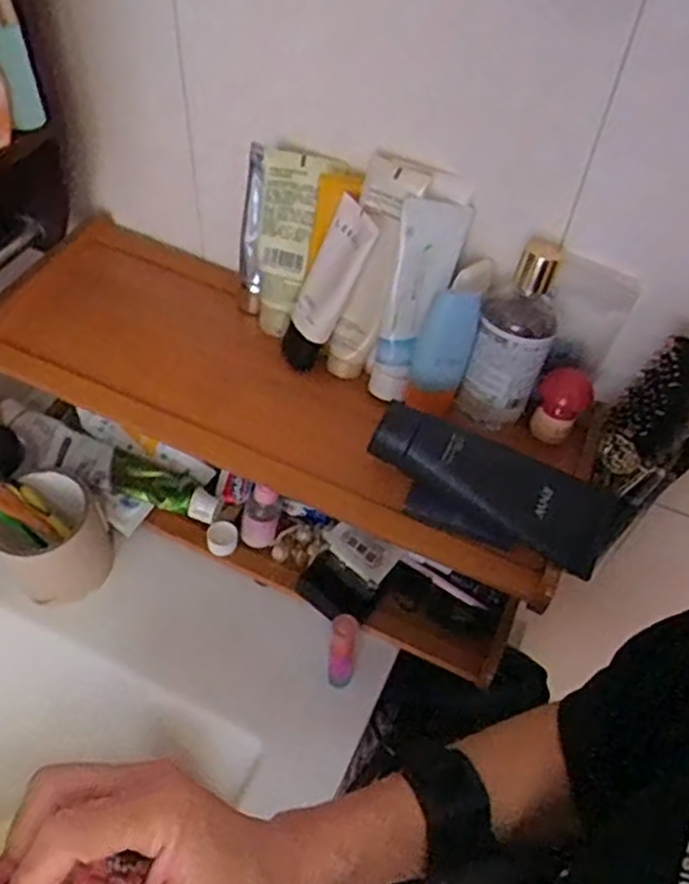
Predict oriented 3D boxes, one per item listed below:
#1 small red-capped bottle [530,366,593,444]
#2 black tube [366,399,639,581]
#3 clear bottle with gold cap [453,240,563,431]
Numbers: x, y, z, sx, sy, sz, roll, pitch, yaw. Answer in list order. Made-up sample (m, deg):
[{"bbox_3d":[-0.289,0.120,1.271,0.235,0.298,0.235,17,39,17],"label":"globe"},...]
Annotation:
[{"bbox_3d":[0.167,-0.032,0.573,0.034,0.056,0.040,1,51,-4],"label":"small red-capped bottle"},{"bbox_3d":[0.100,0.026,0.517,0.169,0.036,0.045,31,54,3],"label":"black tube"},{"bbox_3d":[0.127,-0.077,0.551,0.054,0.143,0.050,19,27,11],"label":"clear bottle with gold cap"}]

